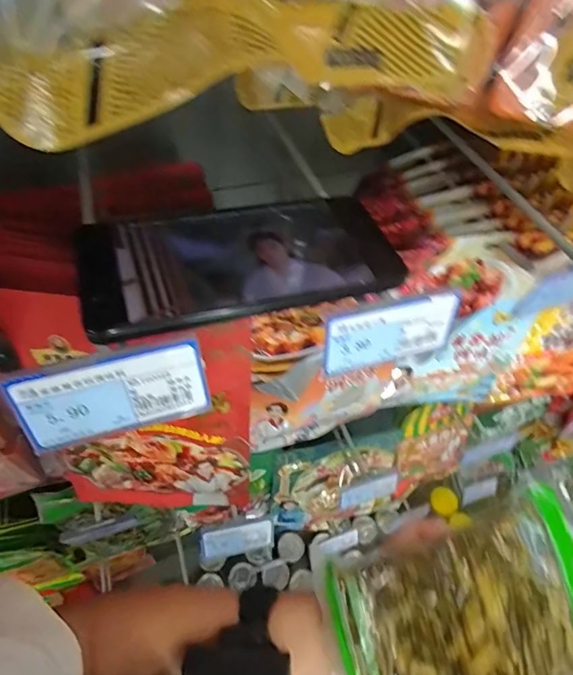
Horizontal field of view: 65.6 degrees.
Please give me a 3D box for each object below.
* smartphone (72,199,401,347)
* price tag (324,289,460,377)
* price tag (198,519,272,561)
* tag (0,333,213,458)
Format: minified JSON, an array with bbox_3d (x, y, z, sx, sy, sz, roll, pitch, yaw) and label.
[{"bbox_3d":[-0.022,-0.043,0.235,0.162,0.012,0.077,-15,58,-15],"label":"smartphone"},{"bbox_3d":[0.057,-0.002,0.244,0.078,0.042,0.004,-14,41,-14],"label":"price tag"},{"bbox_3d":[-0.056,0.231,0.509,0.083,0.035,0.004,-7,13,-16],"label":"price tag"},{"bbox_3d":[-0.077,0.026,0.200,0.081,0.045,0.005,-15,36,-10],"label":"tag"}]

